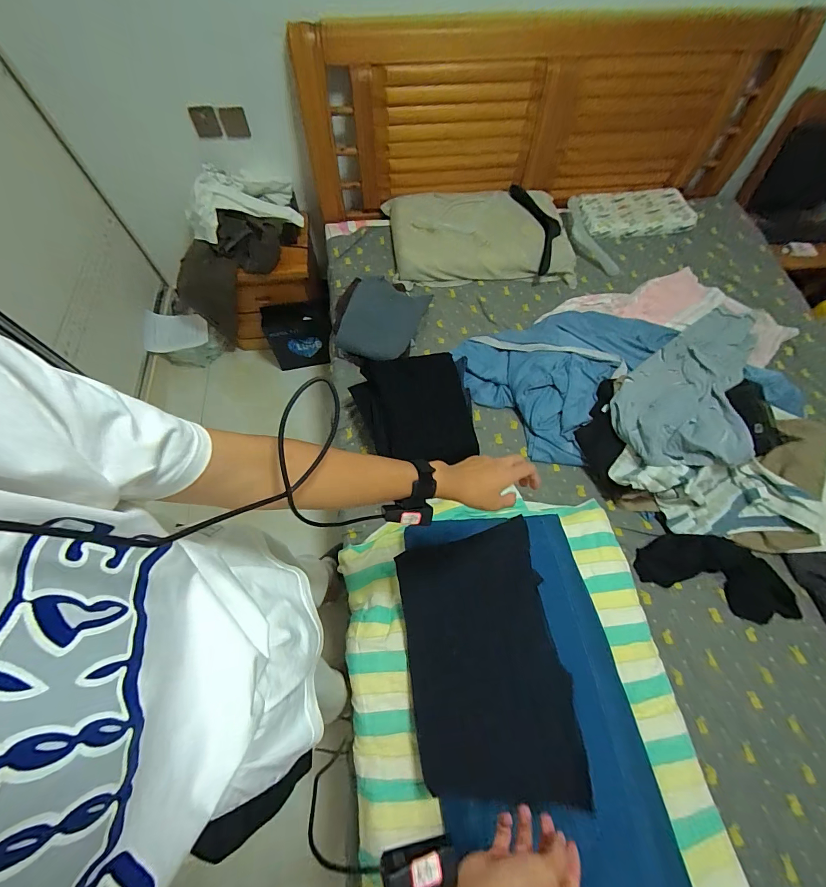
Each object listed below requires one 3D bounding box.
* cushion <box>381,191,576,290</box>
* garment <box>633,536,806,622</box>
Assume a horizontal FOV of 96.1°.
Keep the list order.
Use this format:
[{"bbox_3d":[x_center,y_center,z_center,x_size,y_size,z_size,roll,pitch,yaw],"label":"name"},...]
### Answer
[{"bbox_3d":[0.283,-0.900,1.576,0.748,0.079,0.507,-1,65,-4],"label":"cushion"},{"bbox_3d":[0.831,0.347,1.019,0.393,0.037,0.190,18,66,5],"label":"garment"}]

